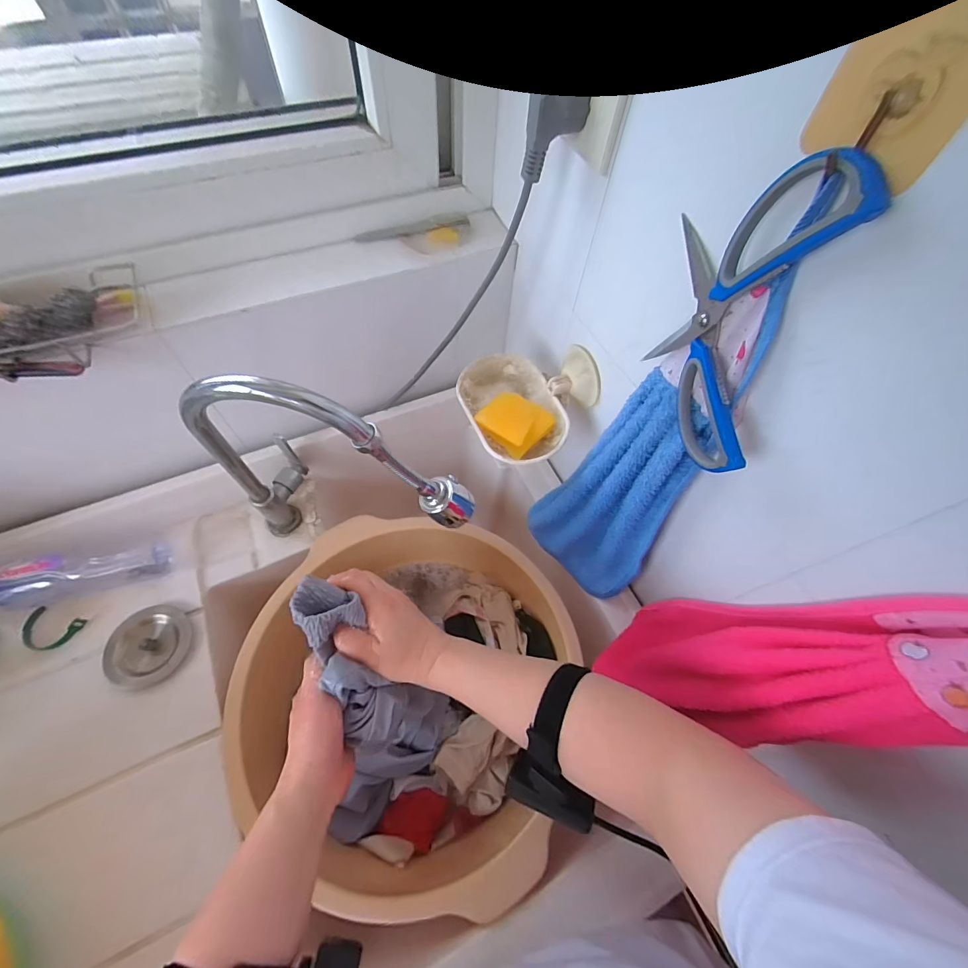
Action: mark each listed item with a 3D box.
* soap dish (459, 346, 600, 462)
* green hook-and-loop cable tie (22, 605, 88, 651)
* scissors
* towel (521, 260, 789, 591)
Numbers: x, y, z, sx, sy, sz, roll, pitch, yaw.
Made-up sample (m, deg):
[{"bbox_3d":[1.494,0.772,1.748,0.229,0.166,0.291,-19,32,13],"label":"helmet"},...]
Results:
[{"bbox_3d":[0.049,-0.094,0.442,0.128,0.059,0.134,-20,64,-14],"label":"soap dish"},{"bbox_3d":[-0.489,0.164,0.470,0.058,0.009,0.041,17,61,6],"label":"green hook-and-loop cable tie"},{"bbox_3d":[0.149,-0.099,0.247,0.017,0.159,0.136,-12,63,-10],"label":"scissors"},{"bbox_3d":[0.133,-0.002,0.385,0.056,0.369,0.125,-38,70,-21],"label":"towel"}]

